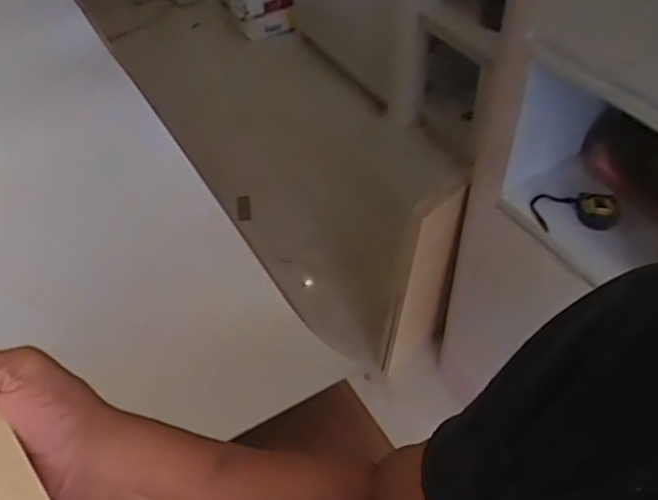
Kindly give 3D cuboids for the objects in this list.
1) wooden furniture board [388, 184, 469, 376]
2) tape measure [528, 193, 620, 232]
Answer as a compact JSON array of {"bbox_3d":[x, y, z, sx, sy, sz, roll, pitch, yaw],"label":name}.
[{"bbox_3d":[0.241,0.104,1.577,0.126,0.657,0.044,2,48,4],"label":"wooden furniture board"},{"bbox_3d":[0.460,-0.078,1.139,0.154,0.035,0.084,4,48,6],"label":"tape measure"}]

